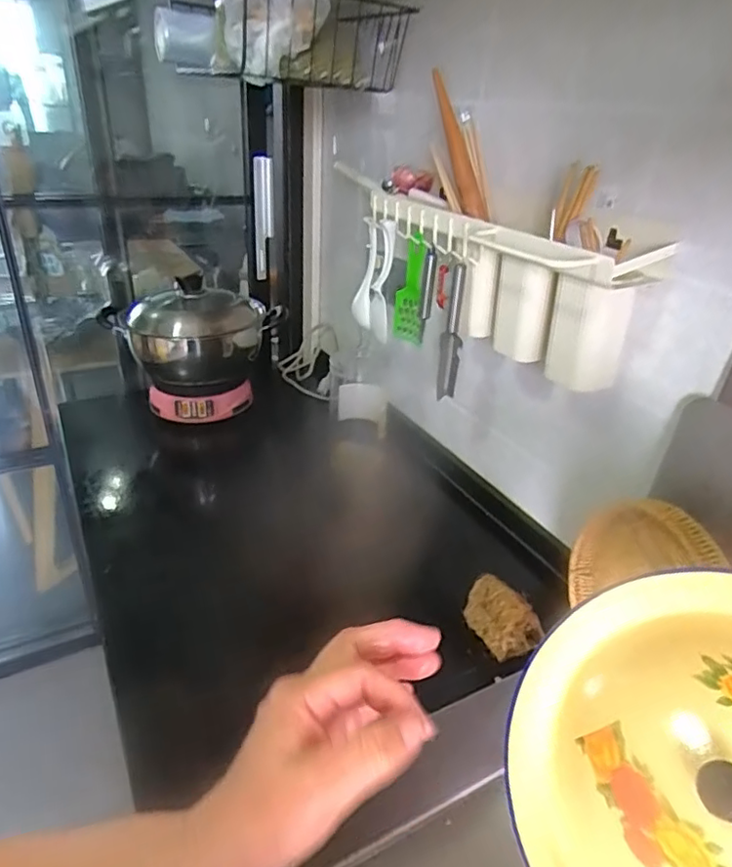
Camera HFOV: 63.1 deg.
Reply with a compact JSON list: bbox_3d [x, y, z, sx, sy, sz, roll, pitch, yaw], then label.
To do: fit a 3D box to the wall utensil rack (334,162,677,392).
[{"bbox_3d":[0.131,-0.213,0.792,0.080,0.159,0.491,-17,36,-31],"label":"wall utensil rack"}]

